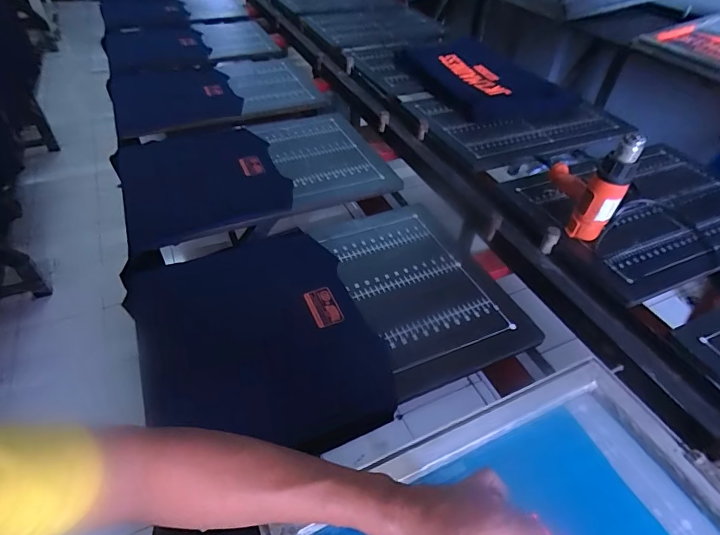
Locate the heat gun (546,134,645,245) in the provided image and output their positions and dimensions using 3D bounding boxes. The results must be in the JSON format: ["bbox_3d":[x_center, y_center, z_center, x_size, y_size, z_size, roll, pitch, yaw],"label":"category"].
[{"bbox_3d":[0.457,-0.187,0.842,0.065,0.210,0.187,-3,46,-3],"label":"heat gun"}]

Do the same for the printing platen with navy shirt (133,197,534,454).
[{"bbox_3d":[-0.061,0.076,0.717,0.597,0.058,0.424,-20,49,-19],"label":"printing platen with navy shirt"}]

